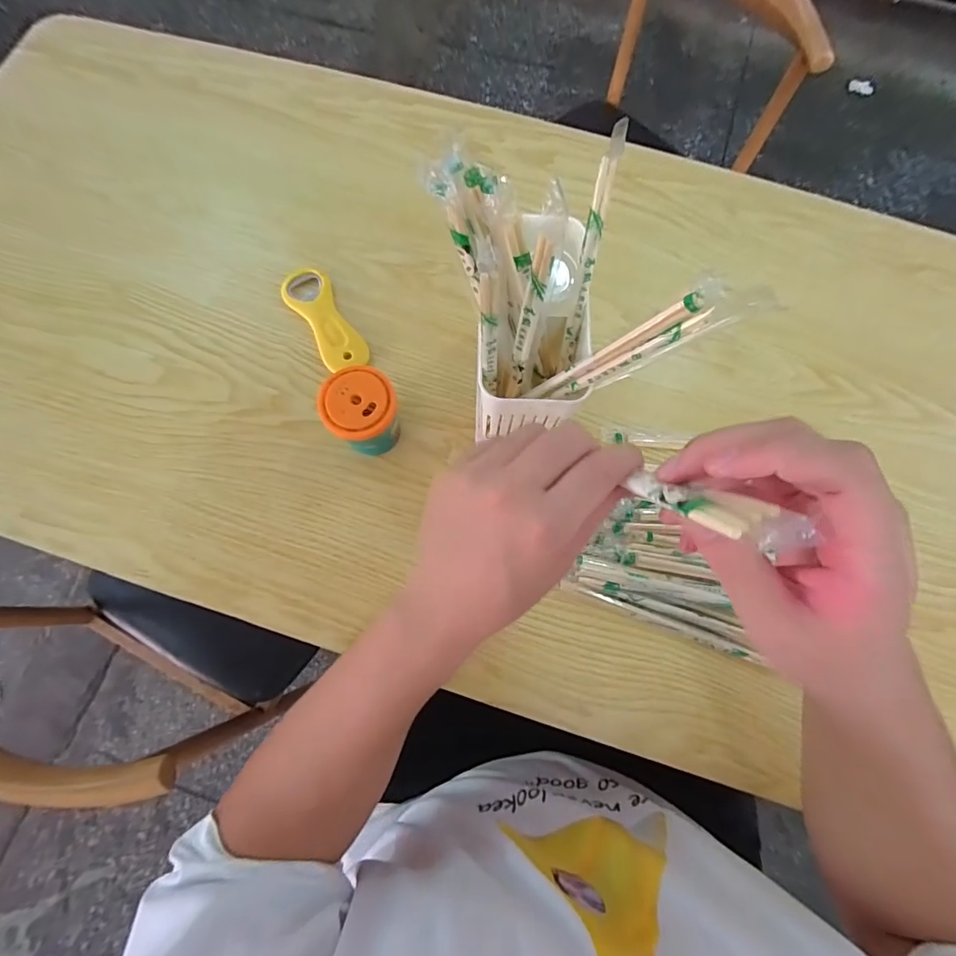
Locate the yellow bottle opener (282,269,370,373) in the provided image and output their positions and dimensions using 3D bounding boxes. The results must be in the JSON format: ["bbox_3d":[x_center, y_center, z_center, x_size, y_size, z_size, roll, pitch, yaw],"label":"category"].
[{"bbox_3d":[-0.149,-0.153,0.454,0.044,0.014,0.117,-31,77,-8],"label":"yellow bottle opener"}]

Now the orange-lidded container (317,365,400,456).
[{"bbox_3d":[-0.096,-0.052,0.398,0.058,0.071,0.057,0,75,0],"label":"orange-lidded container"}]

